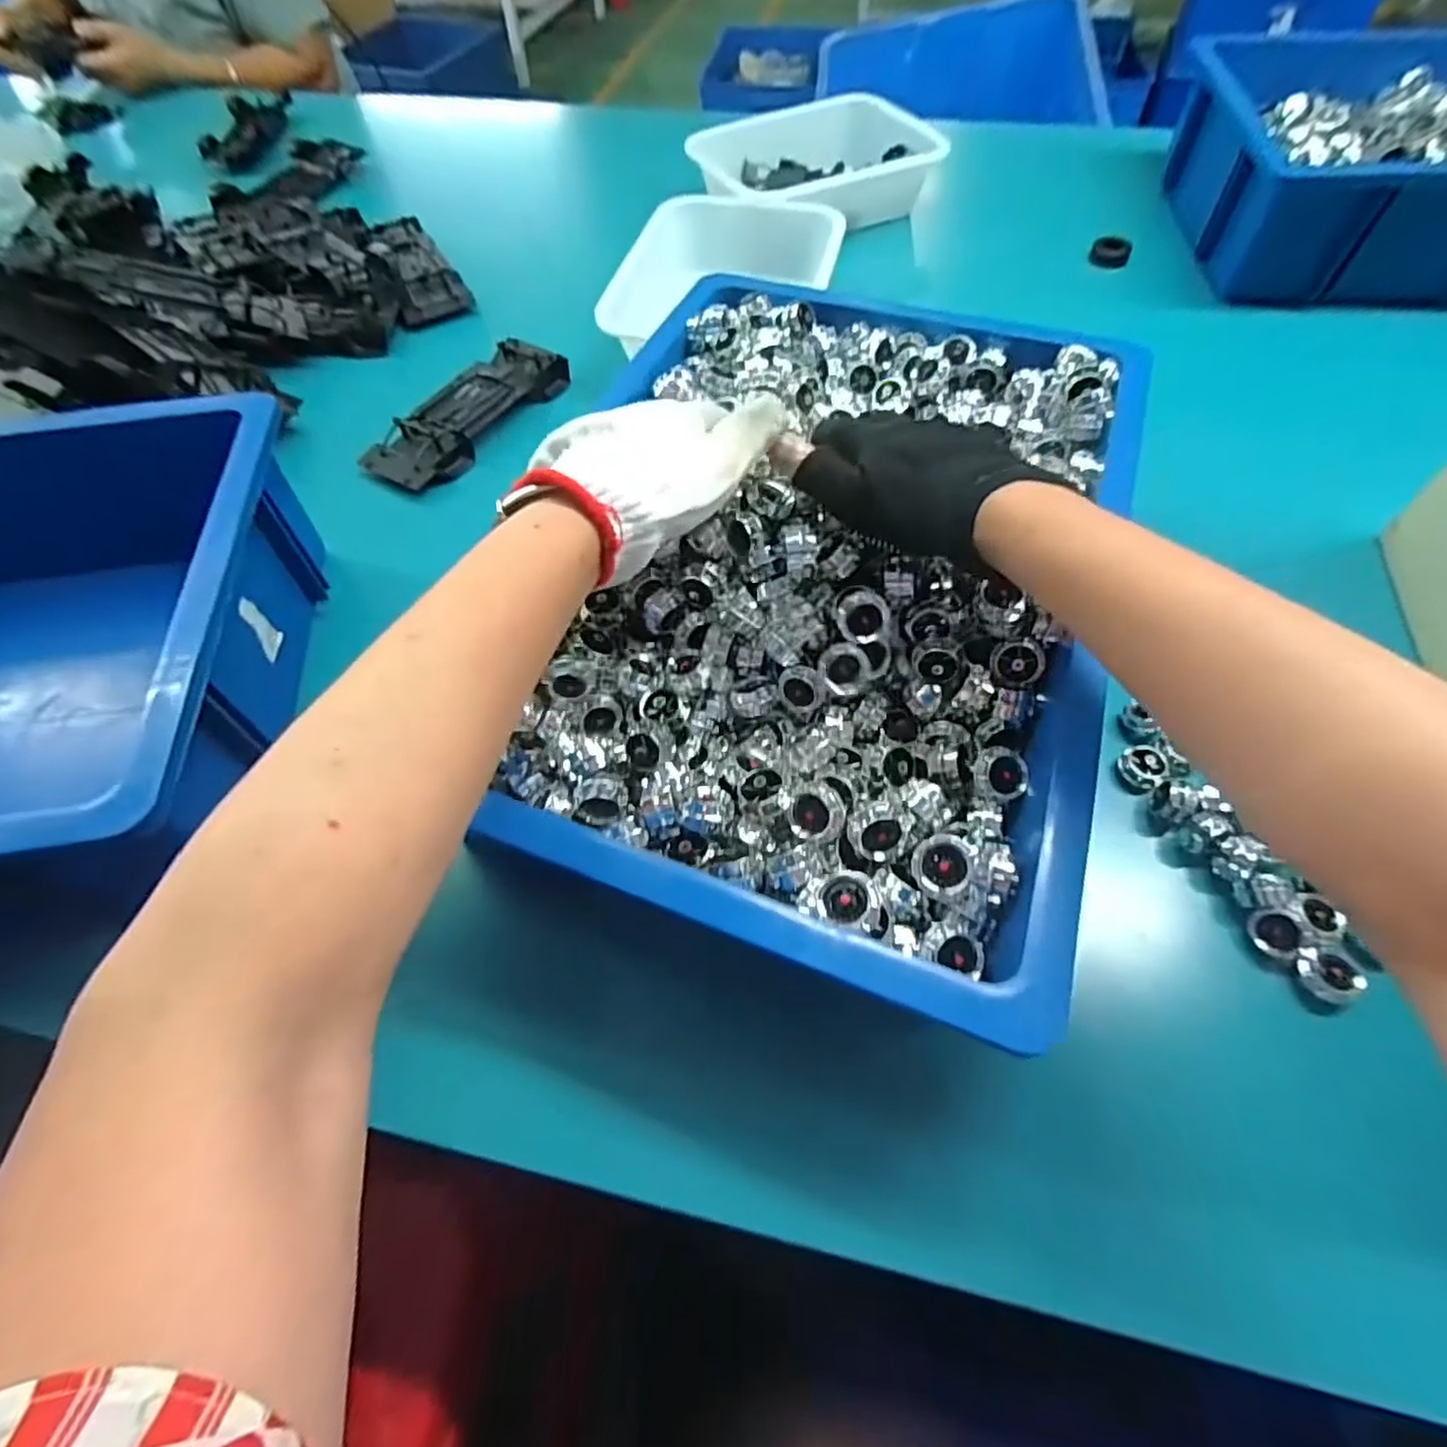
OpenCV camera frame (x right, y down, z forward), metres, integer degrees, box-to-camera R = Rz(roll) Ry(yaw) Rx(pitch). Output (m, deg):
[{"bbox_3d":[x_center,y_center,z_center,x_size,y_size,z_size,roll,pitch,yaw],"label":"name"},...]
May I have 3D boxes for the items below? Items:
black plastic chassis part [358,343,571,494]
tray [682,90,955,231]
[{"bbox_3d":[-0.228,-0.278,0.598,0.074,0.025,0.198,27,64,18],"label":"black plastic chassis part"},{"bbox_3d":[0.116,-0.653,0.801,0.267,0.067,0.169,-26,61,-13],"label":"tray"}]

